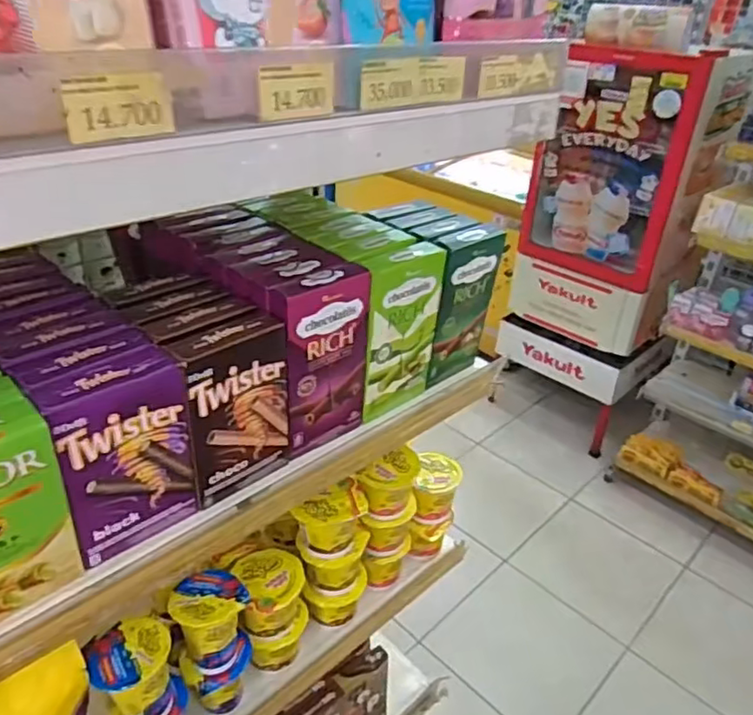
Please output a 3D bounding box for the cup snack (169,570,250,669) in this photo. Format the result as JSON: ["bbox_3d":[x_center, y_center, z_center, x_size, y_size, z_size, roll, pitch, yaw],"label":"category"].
[{"bbox_3d":[-0.158,0.245,0.597,0.066,0.069,0.066,3,32,-2],"label":"cup snack"}]

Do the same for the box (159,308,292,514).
[{"bbox_3d":[-0.112,0.039,0.487,0.033,0.134,0.087,29,39,34],"label":"box"}]

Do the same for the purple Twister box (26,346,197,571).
[{"bbox_3d":[-0.175,0.069,0.435,0.087,0.134,0.032,-24,41,-37],"label":"purple Twister box"}]

